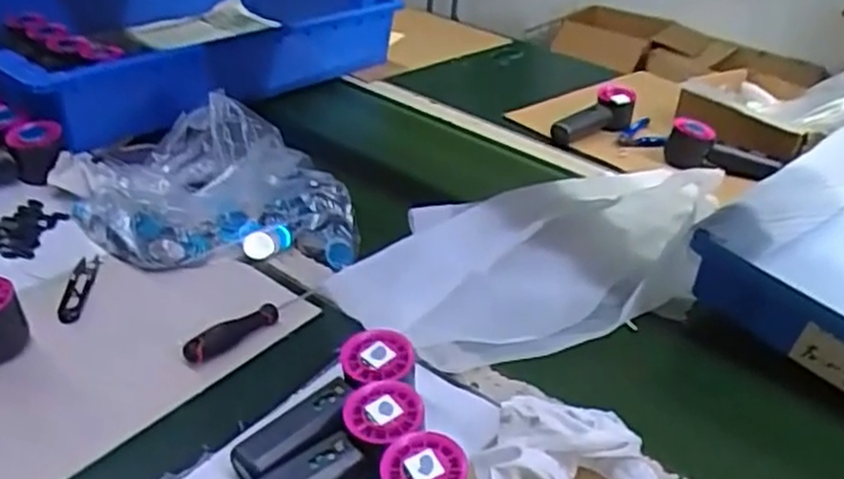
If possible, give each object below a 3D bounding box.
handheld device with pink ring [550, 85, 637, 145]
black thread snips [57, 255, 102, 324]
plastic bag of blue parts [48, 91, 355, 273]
[{"bbox_3d":[0.254,-0.185,1.139,0.155,0.064,0.057,-29,43,-17],"label":"handheld device with pink ring"},{"bbox_3d":[-0.320,0.044,0.707,0.022,0.005,0.095,2,32,-8],"label":"black thread snips"},{"bbox_3d":[-0.235,-0.069,0.825,0.296,0.086,0.267,-6,34,-20],"label":"plastic bag of blue parts"}]

